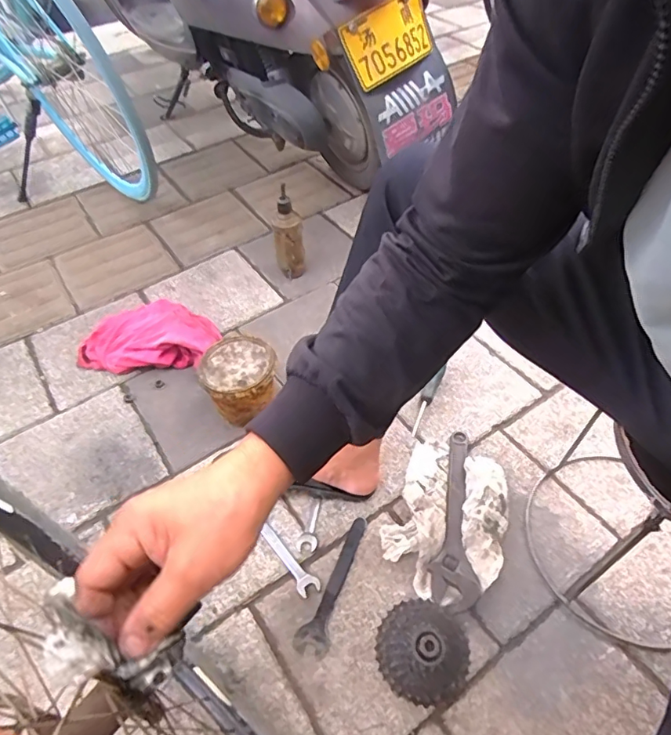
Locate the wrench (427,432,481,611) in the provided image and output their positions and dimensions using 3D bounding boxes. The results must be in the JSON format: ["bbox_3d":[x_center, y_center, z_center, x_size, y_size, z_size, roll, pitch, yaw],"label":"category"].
[{"bbox_3d":[0.181,0.226,0.801,0.066,0.018,0.294,5,50,4],"label":"wrench"}]

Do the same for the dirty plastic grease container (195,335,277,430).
[{"bbox_3d":[-0.169,0.025,0.910,0.125,0.113,0.123,0,50,0],"label":"dirty plastic grease container"}]

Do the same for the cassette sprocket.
[{"bbox_3d":[0.115,0.366,0.668,0.117,0.060,0.116,0,50,0],"label":"cassette sprocket"}]

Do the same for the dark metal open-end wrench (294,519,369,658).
[{"bbox_3d":[0.002,0.316,0.752,0.045,0.005,0.204,19,53,15],"label":"dark metal open-end wrench"}]

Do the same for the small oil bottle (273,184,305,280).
[{"bbox_3d":[-0.102,-0.279,1.134,0.063,0.191,0.061,-3,50,-3],"label":"small oil bottle"}]

